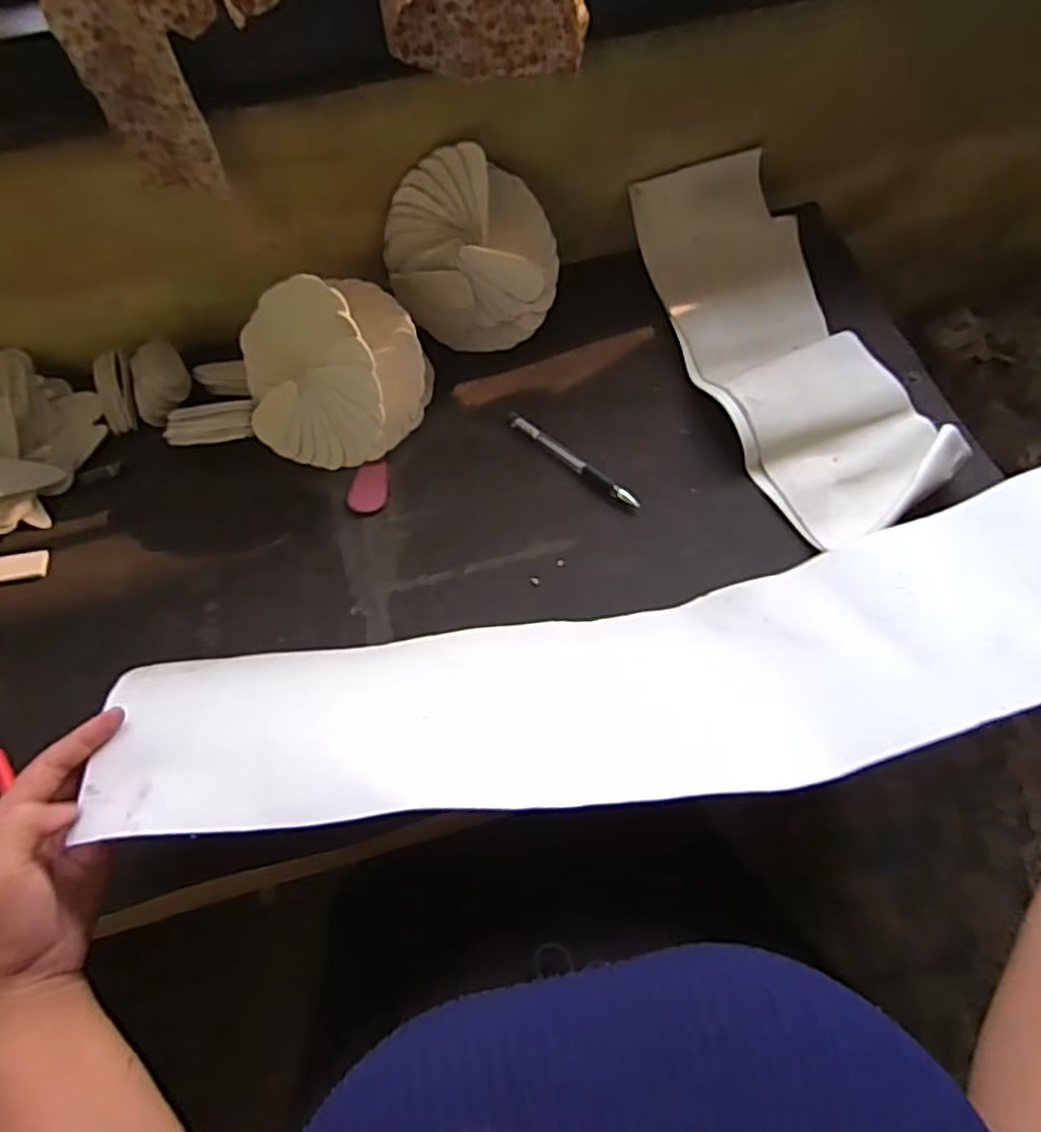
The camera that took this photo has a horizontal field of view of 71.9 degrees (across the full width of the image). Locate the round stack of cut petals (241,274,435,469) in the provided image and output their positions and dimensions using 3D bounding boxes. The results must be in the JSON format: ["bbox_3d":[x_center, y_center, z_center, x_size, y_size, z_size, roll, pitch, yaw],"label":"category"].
[{"bbox_3d":[-0.140,-0.147,0.542,0.142,0.112,0.119,-18,63,-7],"label":"round stack of cut petals"}]

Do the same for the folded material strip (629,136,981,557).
[{"bbox_3d":[0.212,-0.182,0.578,0.137,0.065,0.350,-16,63,-6],"label":"folded material strip"}]

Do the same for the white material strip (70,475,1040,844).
[{"bbox_3d":[0.087,0.056,0.417,0.633,0.105,0.144,-10,63,-1],"label":"white material strip"}]

